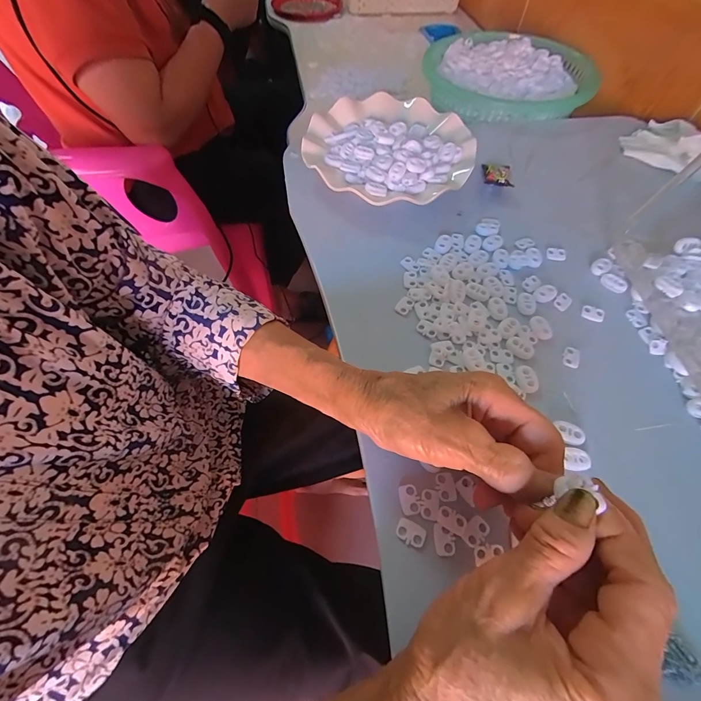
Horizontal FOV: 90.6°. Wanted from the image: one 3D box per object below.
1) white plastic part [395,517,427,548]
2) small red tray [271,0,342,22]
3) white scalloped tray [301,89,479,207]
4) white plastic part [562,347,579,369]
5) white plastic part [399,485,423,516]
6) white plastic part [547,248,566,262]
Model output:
[{"bbox_3d":[0.038,0.113,0.215,0.018,0.004,0.012,22,63,14],"label":"white plastic part"},{"bbox_3d":[-0.114,-0.882,0.887,0.161,0.024,0.184,-15,61,-6],"label":"small red tray"},{"bbox_3d":[0.041,-0.221,0.383,0.174,0.034,0.178,5,61,5],"label":"white scalloped tray"},{"bbox_3d":[0.179,0.006,0.282,0.012,0.004,0.017,18,62,12],"label":"white plastic part"},{"bbox_3d":[0.039,0.096,0.224,0.013,0.004,0.018,-10,60,-4],"label":"white plastic part"},{"bbox_3d":[0.198,-0.093,0.334,0.019,0.004,0.012,3,60,4],"label":"white plastic part"}]

